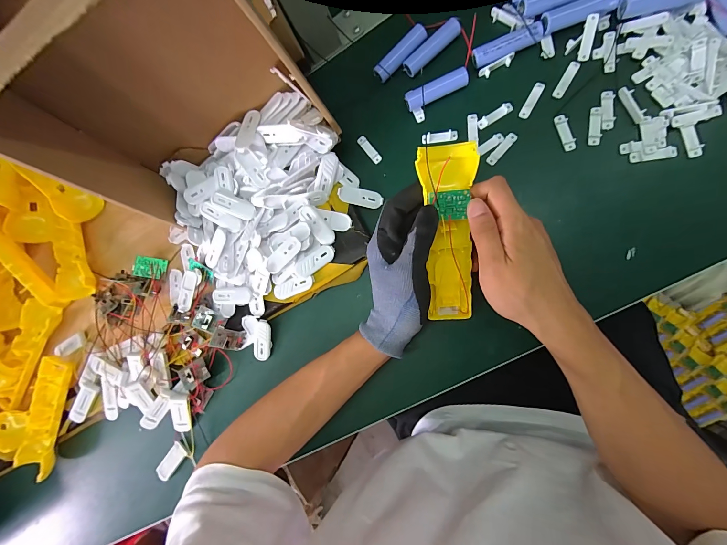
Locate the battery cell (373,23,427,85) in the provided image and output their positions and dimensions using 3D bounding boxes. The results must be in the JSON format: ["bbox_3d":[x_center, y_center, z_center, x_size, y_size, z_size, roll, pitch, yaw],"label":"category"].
[{"bbox_3d":[0.040,-0.234,0.334,0.063,0.014,0.018,-42,79,8],"label":"battery cell"}]

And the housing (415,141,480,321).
[{"bbox_3d":[0.079,-0.030,0.286,0.047,0.017,0.162,-4,110,9],"label":"housing"}]

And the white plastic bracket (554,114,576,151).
[{"bbox_3d":[0.199,-0.138,0.307,0.011,0.005,0.036,-16,84,12],"label":"white plastic bracket"}]

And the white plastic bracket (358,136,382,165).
[{"bbox_3d":[0.007,-0.138,0.348,0.010,0.004,0.036,-39,80,9],"label":"white plastic bracket"}]

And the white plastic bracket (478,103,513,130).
[{"bbox_3d":[0.135,-0.162,0.320,0.036,0.004,0.011,-30,81,10],"label":"white plastic bracket"}]

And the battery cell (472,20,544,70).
[{"bbox_3d":[0.144,-0.228,0.313,0.065,0.014,0.018,-17,84,12],"label":"battery cell"}]

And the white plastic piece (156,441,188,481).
[{"bbox_3d":[-0.245,0.242,0.397,0.021,0.012,0.048,36,96,12],"label":"white plastic piece"}]

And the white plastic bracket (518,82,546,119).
[{"bbox_3d":[0.169,-0.173,0.312,0.010,0.004,0.037,29,94,13],"label":"white plastic bracket"}]

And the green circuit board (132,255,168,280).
[{"bbox_3d":[-0.269,-0.006,0.393,0.035,0.006,0.027,14,79,-25],"label":"green circuit board"}]

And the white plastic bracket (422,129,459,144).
[{"bbox_3d":[0.082,-0.145,0.333,0.037,0.007,0.011,0,87,13],"label":"white plastic bracket"}]

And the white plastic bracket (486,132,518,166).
[{"bbox_3d":[0.142,-0.127,0.319,0.009,0.004,0.039,43,97,12],"label":"white plastic bracket"}]

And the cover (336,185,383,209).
[{"bbox_3d":[-0.003,-0.083,0.345,0.049,0.006,0.020,12,94,-6],"label":"cover"}]

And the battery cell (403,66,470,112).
[{"bbox_3d":[0.076,-0.191,0.326,0.065,0.014,0.015,-20,83,12],"label":"battery cell"}]

